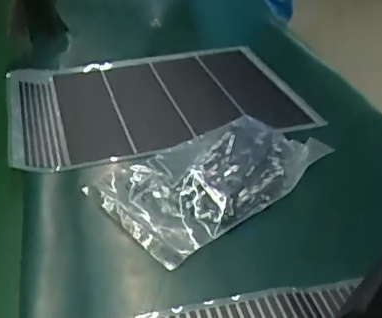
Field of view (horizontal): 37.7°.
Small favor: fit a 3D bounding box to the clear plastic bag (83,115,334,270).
[{"bbox_3d":[0.015,0.008,0.479,0.184,0.013,0.128,-26,38,-32],"label":"clear plastic bag"}]

